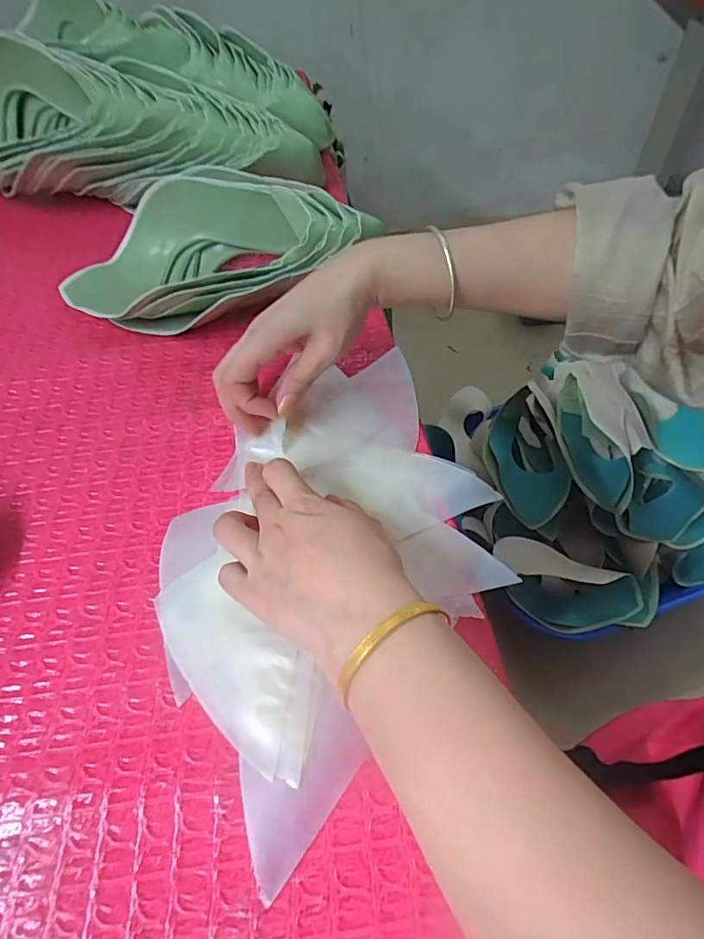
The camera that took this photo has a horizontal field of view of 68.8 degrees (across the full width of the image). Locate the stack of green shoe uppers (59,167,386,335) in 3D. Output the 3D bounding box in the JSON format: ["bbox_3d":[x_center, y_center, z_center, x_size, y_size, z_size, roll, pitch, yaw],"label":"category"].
[{"bbox_3d":[-0.109,-0.178,0.427,0.272,0.080,0.133,-12,53,-6],"label":"stack of green shoe uppers"}]

